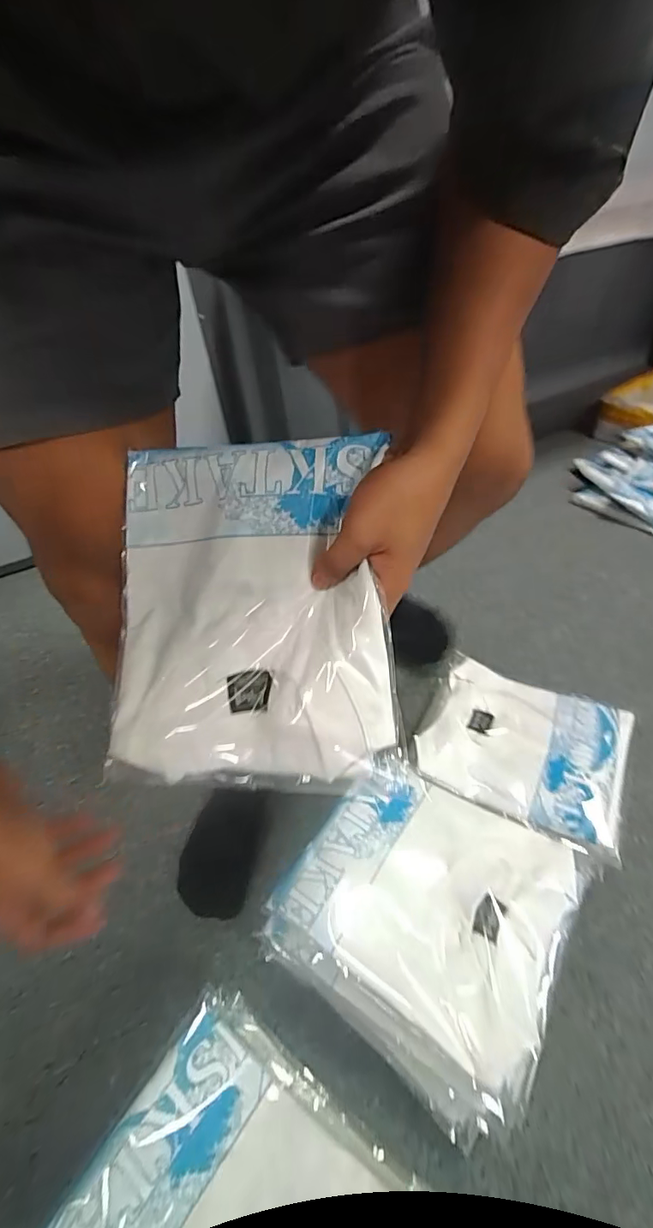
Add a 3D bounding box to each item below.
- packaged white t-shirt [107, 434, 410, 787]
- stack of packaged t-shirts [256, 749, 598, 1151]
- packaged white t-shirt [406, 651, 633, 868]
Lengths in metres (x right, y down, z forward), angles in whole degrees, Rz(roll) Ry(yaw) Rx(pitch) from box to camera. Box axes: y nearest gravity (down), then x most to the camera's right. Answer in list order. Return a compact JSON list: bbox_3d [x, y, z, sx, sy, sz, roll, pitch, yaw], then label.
[{"bbox_3d":[-0.067,-0.002,0.382,0.232,0.024,0.260,-4,85,19],"label":"packaged white t-shirt"},{"bbox_3d":[0.111,0.355,0.566,0.271,0.182,0.262,24,51,29],"label":"stack of packaged t-shirts"},{"bbox_3d":[0.277,0.184,0.704,0.267,0.032,0.232,16,46,24],"label":"packaged white t-shirt"}]

